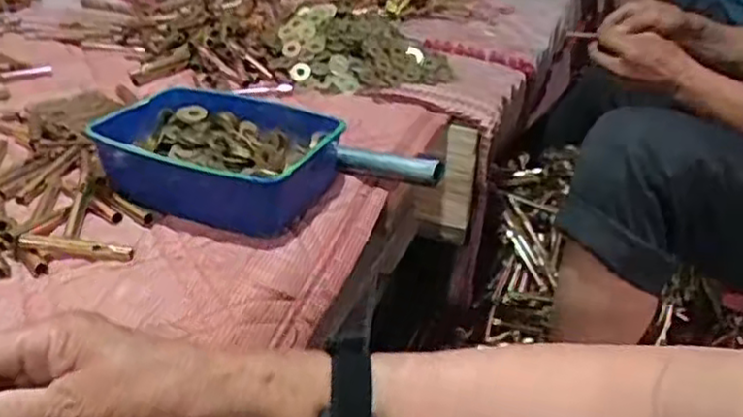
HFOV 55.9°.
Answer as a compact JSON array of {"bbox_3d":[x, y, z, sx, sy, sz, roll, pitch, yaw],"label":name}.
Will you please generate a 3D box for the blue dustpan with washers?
[{"bbox_3d":[-0.102,-0.035,0.632,0.295,0.062,0.158,16,32,17],"label":"blue dustpan with washers"}]

